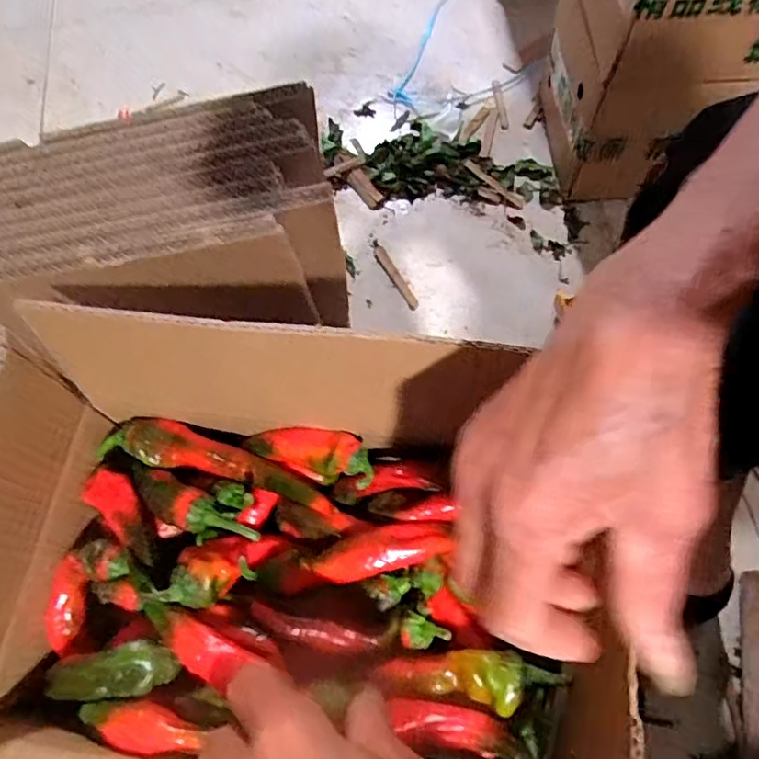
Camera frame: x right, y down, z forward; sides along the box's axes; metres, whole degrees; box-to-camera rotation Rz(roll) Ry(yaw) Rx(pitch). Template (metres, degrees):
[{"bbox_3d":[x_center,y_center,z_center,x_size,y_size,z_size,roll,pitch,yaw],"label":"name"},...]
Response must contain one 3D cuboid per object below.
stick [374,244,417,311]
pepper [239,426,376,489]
[{"bbox_3d":[0.019,-0.124,0.706,0.014,0.011,0.094,-28,69,-9],"label":"stick"},{"bbox_3d":[-0.039,0.042,0.342,0.076,0.032,0.028,15,69,9],"label":"pepper"}]

